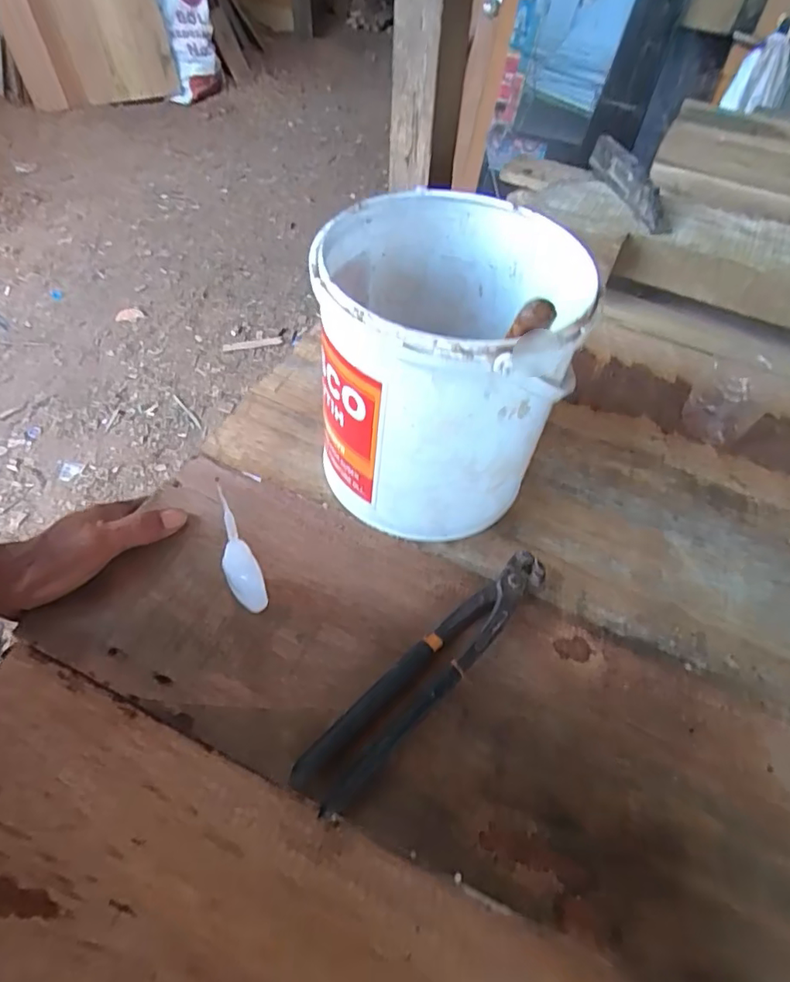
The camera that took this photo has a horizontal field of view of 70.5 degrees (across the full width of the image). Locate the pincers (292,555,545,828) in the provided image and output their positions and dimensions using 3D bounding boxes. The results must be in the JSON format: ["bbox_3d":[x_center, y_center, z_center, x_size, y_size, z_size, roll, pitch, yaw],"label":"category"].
[{"bbox_3d":[0.025,0.115,0.375,0.039,0.018,0.219,38,59,23],"label":"pincers"}]

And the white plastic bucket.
[{"bbox_3d":[0.030,-0.085,0.421,0.161,0.189,0.172,2,52,-3],"label":"white plastic bucket"}]

